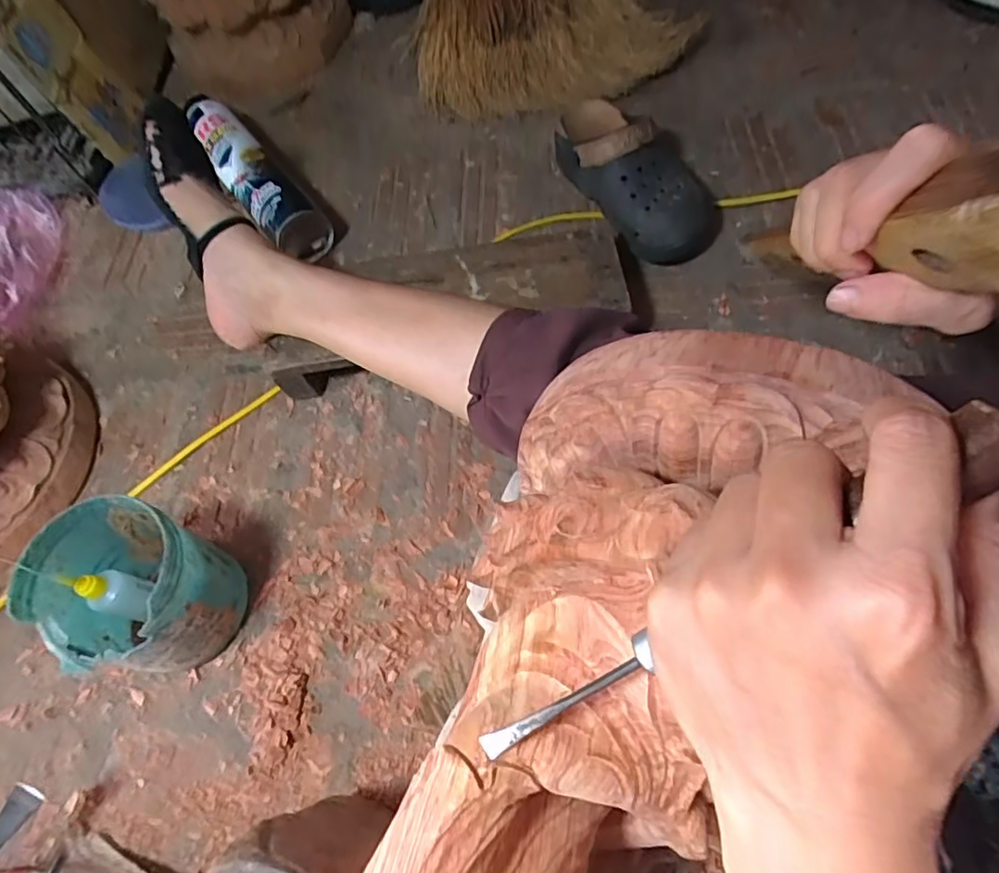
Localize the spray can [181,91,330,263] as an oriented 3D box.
[{"bbox_3d":[-0.279,-0.301,0.669,0.071,0.063,0.259,-38,66,-12],"label":"spray can"}]

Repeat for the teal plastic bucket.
[{"bbox_3d":[-0.273,0.119,0.450,0.111,0.122,0.108,-3,64,5],"label":"teal plastic bucket"}]

